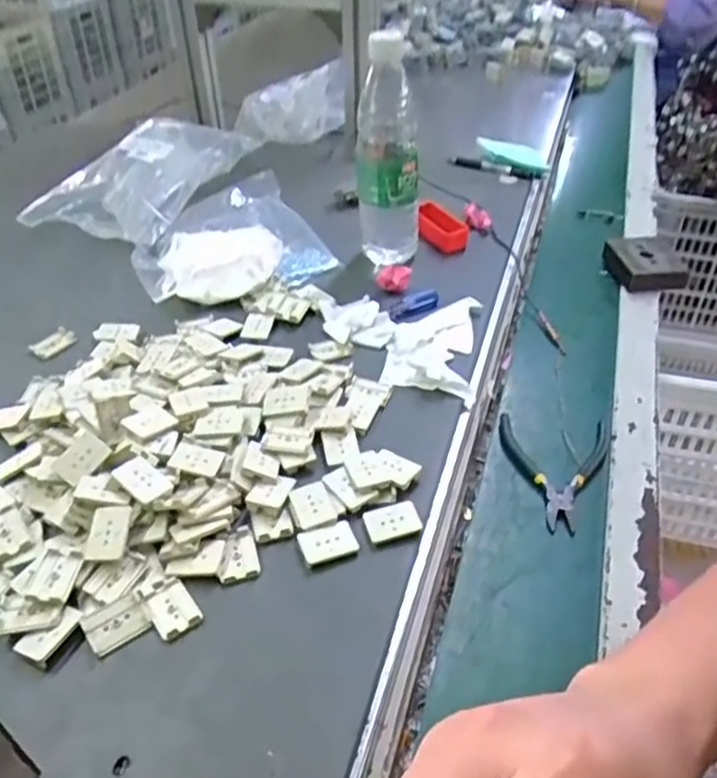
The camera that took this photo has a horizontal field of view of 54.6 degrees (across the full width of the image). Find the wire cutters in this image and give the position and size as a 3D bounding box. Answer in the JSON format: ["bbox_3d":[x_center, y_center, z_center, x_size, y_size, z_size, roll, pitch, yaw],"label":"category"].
[{"bbox_3d":[0.161,0.066,0.567,0.086,0.007,0.116,4,40,6],"label":"wire cutters"}]

